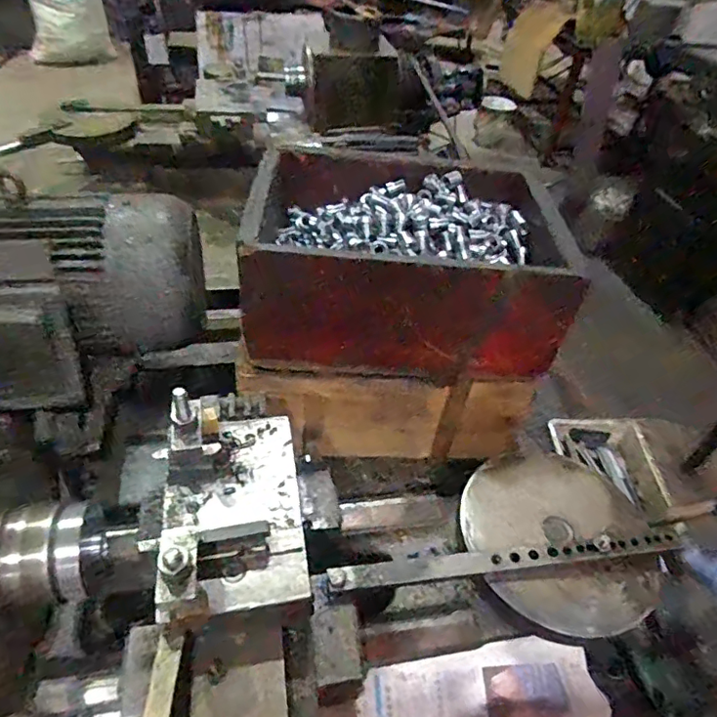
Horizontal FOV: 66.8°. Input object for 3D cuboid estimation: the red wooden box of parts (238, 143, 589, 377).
[{"bbox_3d":[0.053,-0.117,0.660,0.338,0.149,0.246,5,43,-1],"label":"red wooden box of parts"}]

